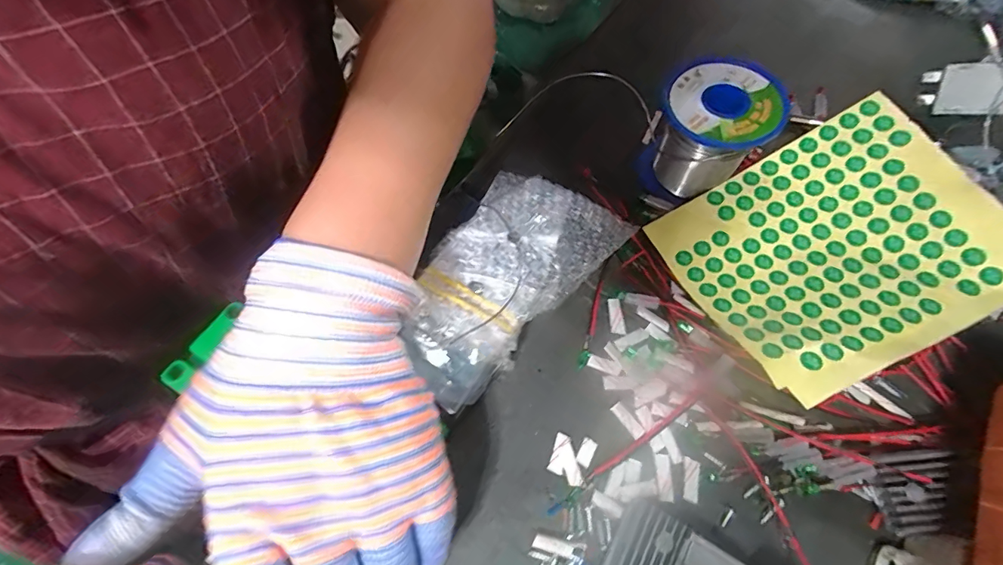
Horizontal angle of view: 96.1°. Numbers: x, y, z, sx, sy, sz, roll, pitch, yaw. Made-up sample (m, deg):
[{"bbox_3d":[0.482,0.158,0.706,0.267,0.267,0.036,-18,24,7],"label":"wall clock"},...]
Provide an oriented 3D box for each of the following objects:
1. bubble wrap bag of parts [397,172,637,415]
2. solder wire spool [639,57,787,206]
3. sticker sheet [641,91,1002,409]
[{"bbox_3d":[-0.003,-0.010,0.256,0.085,0.041,0.143,39,72,18],"label":"bubble wrap bag of parts"},{"bbox_3d":[0.124,-0.089,0.269,0.062,0.058,0.060,27,69,14],"label":"solder wire spool"},{"bbox_3d":[0.182,-0.021,0.249,0.152,0.036,0.127,-23,66,-8],"label":"sticker sheet"}]

